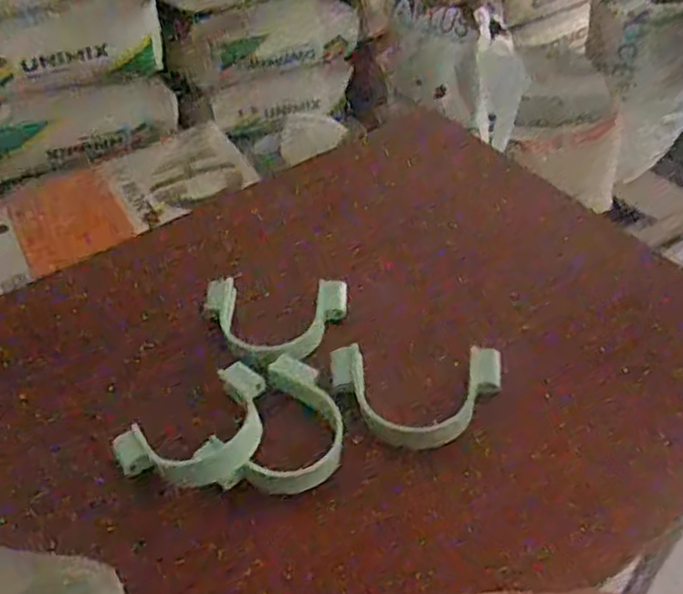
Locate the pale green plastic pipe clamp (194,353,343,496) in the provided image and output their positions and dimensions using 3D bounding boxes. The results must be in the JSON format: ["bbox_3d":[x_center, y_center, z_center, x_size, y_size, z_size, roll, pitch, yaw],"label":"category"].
[{"bbox_3d":[-0.039,0.094,0.514,0.081,0.019,0.112,21,51,23],"label":"pale green plastic pipe clamp"}]

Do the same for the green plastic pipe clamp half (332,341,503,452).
[{"bbox_3d":[0.055,0.071,0.528,0.124,0.022,0.075,-1,46,3],"label":"green plastic pipe clamp half"}]

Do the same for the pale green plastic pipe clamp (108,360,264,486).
[{"bbox_3d":[-0.098,0.094,0.507,0.110,0.017,0.069,-25,49,-19],"label":"pale green plastic pipe clamp"}]

